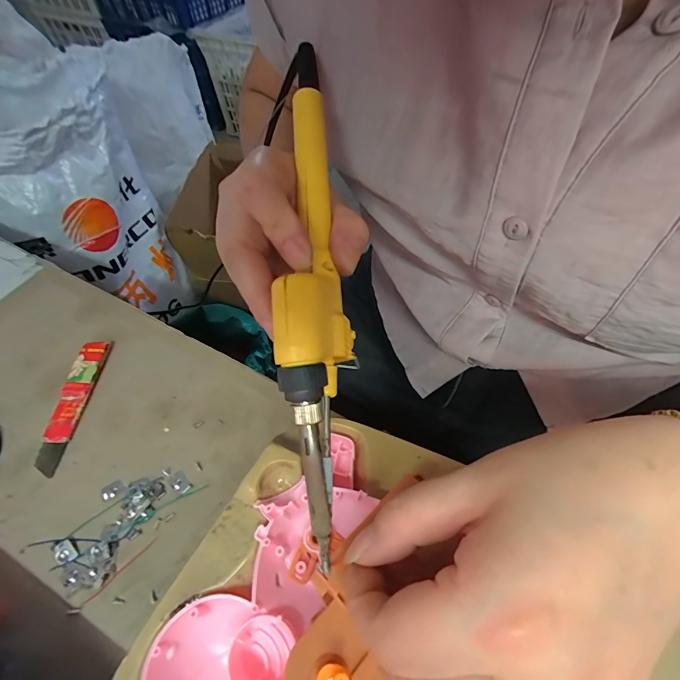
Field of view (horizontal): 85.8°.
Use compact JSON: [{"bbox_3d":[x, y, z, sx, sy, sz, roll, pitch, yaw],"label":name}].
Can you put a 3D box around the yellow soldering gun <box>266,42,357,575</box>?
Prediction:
[{"bbox_3d":[-0.012,-0.035,0.159,0.029,0.034,0.232,-3,73,3],"label":"yellow soldering gun"}]

